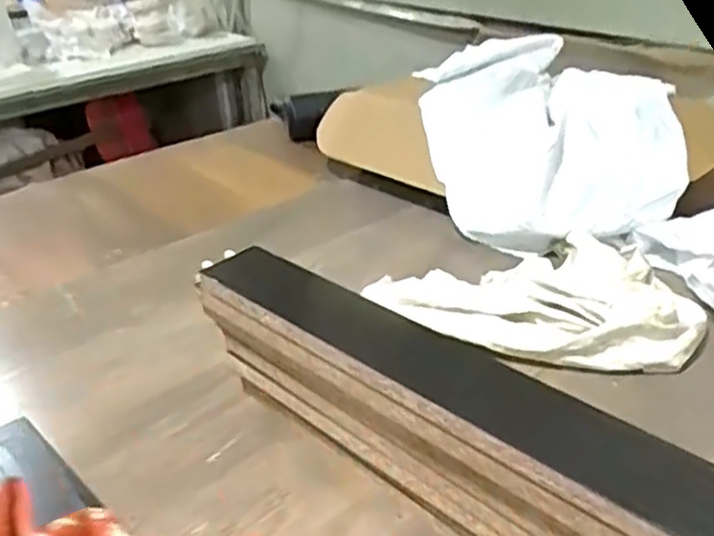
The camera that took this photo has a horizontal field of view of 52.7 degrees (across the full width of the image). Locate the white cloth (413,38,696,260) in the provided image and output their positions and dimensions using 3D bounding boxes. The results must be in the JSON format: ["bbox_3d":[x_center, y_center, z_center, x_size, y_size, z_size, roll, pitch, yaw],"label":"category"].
[{"bbox_3d":[0.222,-0.167,0.873,0.282,0.116,0.361,2,31,8],"label":"white cloth"}]

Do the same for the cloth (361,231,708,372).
[{"bbox_3d":[0.154,0.022,0.672,0.290,0.044,0.185,1,31,6],"label":"cloth"}]

